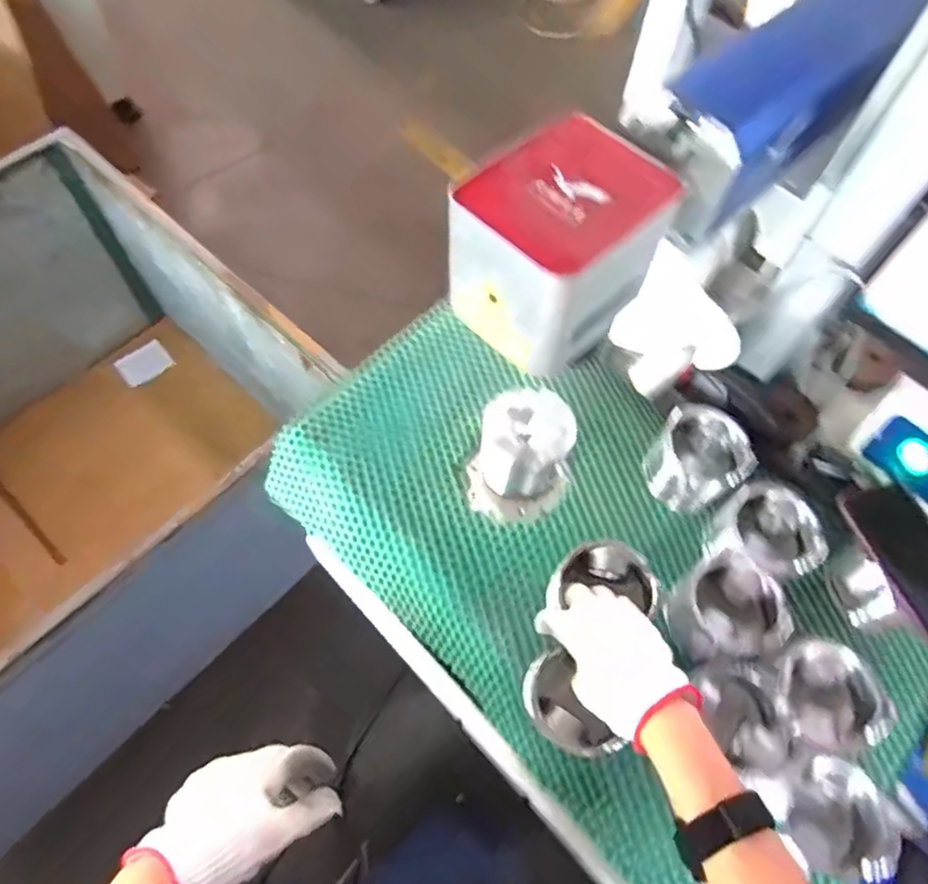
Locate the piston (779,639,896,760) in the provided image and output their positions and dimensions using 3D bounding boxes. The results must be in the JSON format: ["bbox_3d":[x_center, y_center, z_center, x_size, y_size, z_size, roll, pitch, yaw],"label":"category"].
[{"bbox_3d":[0.332,0.243,0.603,0.085,0.094,0.093,1,62,-2],"label":"piston"}]

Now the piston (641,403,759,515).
[{"bbox_3d":[0.261,0.020,0.716,0.097,0.085,0.089,31,65,13],"label":"piston"}]

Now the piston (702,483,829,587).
[{"bbox_3d":[0.316,0.100,0.668,0.092,0.066,0.095,1,62,-2],"label":"piston"}]

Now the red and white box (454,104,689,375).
[{"bbox_3d":[0.056,-0.127,0.416,0.124,0.092,0.102,-39,70,-20],"label":"red and white box"}]

